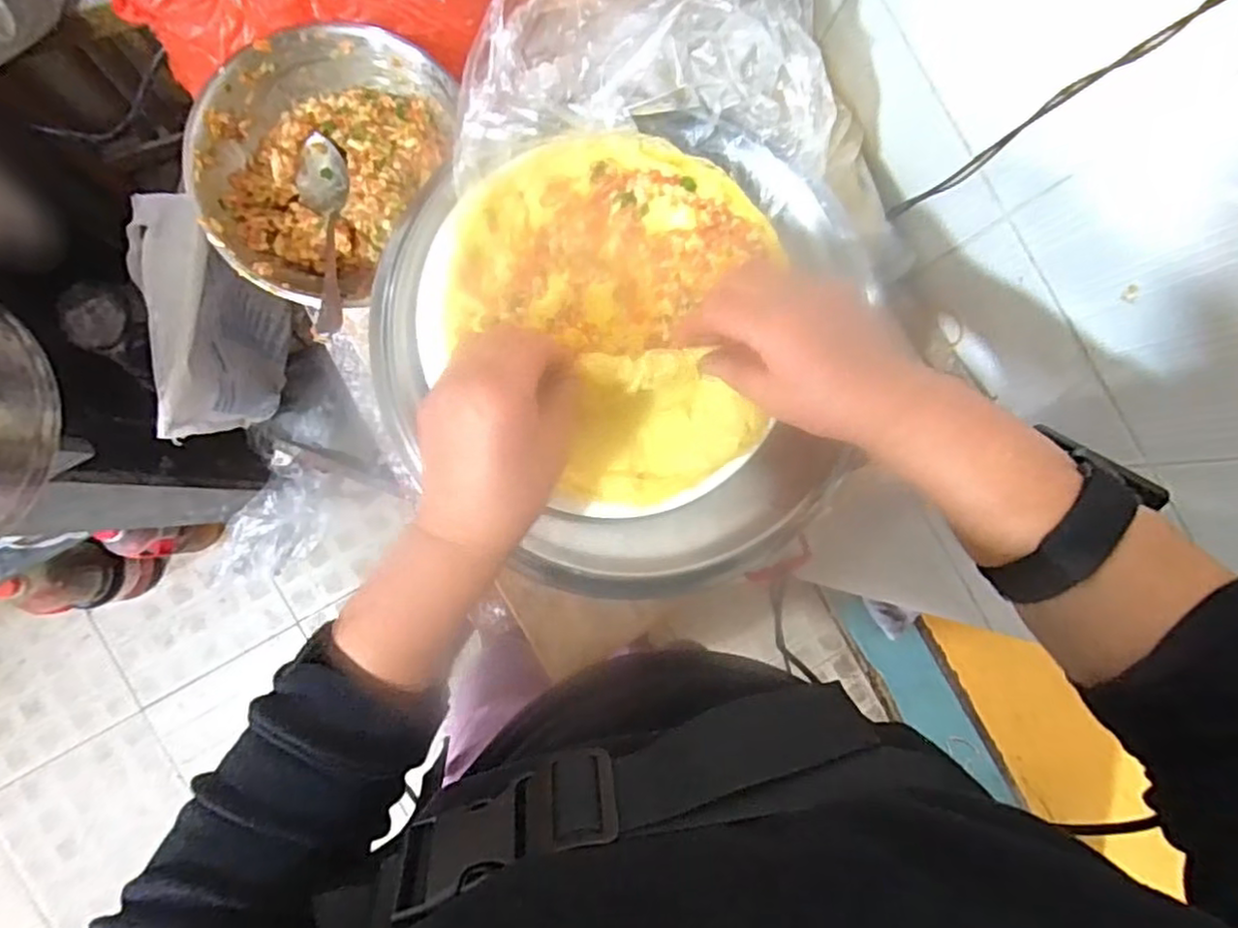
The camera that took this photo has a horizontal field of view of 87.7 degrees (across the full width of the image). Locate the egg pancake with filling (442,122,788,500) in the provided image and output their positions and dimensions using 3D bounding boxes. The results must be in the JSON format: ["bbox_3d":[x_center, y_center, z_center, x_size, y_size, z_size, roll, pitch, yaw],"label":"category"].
[{"bbox_3d":[-0.005,-0.089,0.394,0.191,0.028,0.219,4,86,-7],"label":"egg pancake with filling"}]

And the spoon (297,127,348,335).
[{"bbox_3d":[-0.206,-0.158,0.451,0.034,0.028,0.163,-8,68,-8],"label":"spoon"}]

